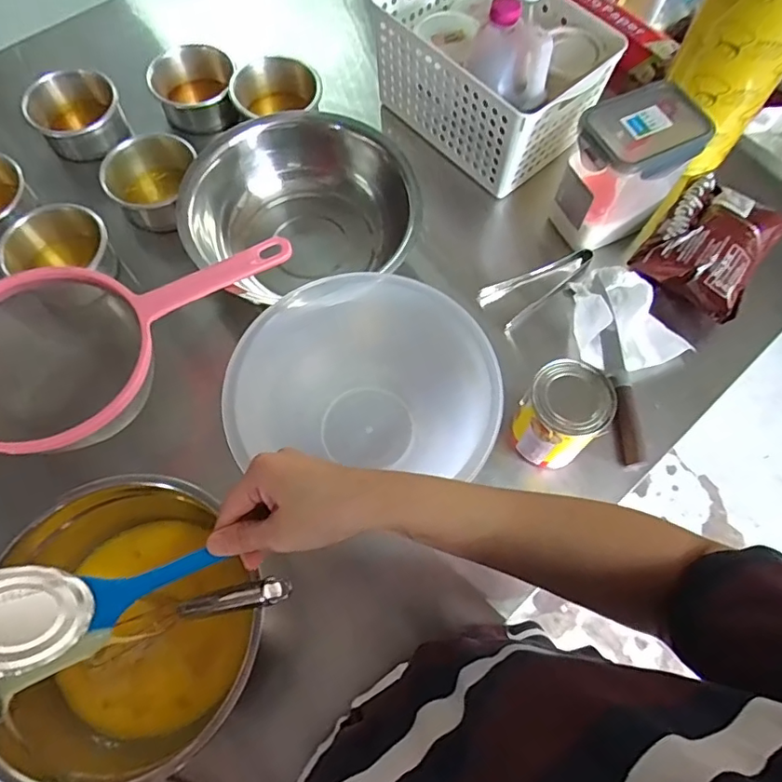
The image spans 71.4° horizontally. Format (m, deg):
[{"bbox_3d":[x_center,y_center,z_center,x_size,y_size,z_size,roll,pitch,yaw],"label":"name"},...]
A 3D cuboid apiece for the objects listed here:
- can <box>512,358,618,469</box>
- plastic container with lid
[{"bbox_3d":[0.161,0.021,0.517,0.072,0.093,0.073,1,68,-1],"label":"can"},{"bbox_3d":[0.260,-0.252,0.620,0.133,0.144,0.093,-26,71,-12],"label":"plastic container with lid"}]

